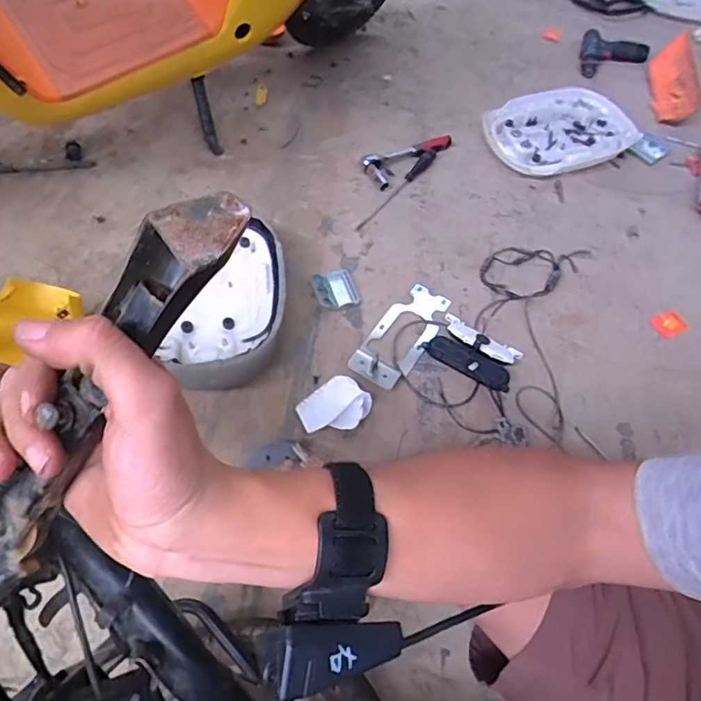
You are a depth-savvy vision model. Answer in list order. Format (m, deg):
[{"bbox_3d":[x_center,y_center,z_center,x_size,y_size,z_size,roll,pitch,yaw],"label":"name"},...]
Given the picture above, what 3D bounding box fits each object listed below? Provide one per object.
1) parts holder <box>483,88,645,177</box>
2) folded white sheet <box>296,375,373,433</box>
[{"bbox_3d":[0.552,-0.575,1.369,0.392,0.040,0.272,-14,59,-14],"label":"parts holder"},{"bbox_3d":[-0.026,0.097,0.890,0.112,0.026,0.095,-37,67,-25],"label":"folded white sheet"}]

